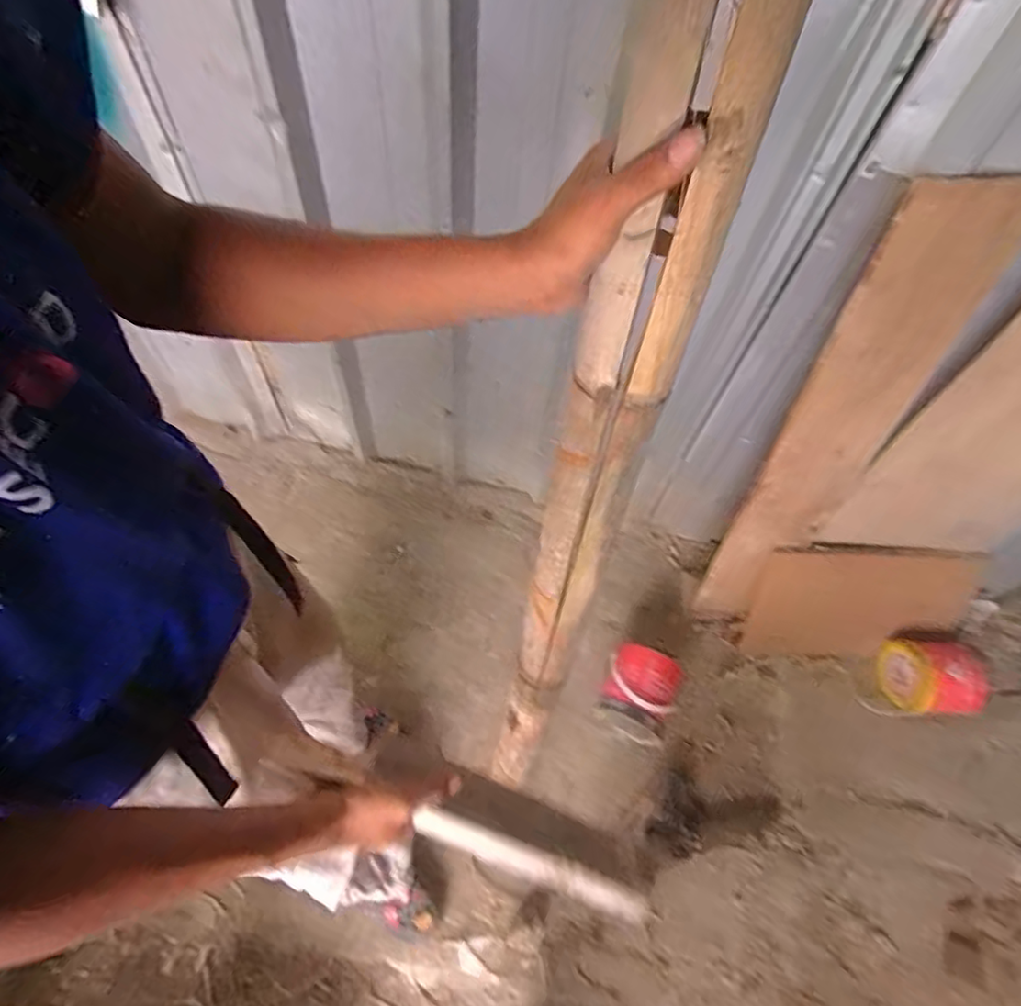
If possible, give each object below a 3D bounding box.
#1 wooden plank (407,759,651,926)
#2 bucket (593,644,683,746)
[{"bbox_3d":[0.029,0.329,0.561,0.234,0.040,0.065,28,61,-6],"label":"wooden plank"},{"bbox_3d":[0.272,0.413,1.257,0.154,0.136,0.171,23,62,8],"label":"bucket"}]

